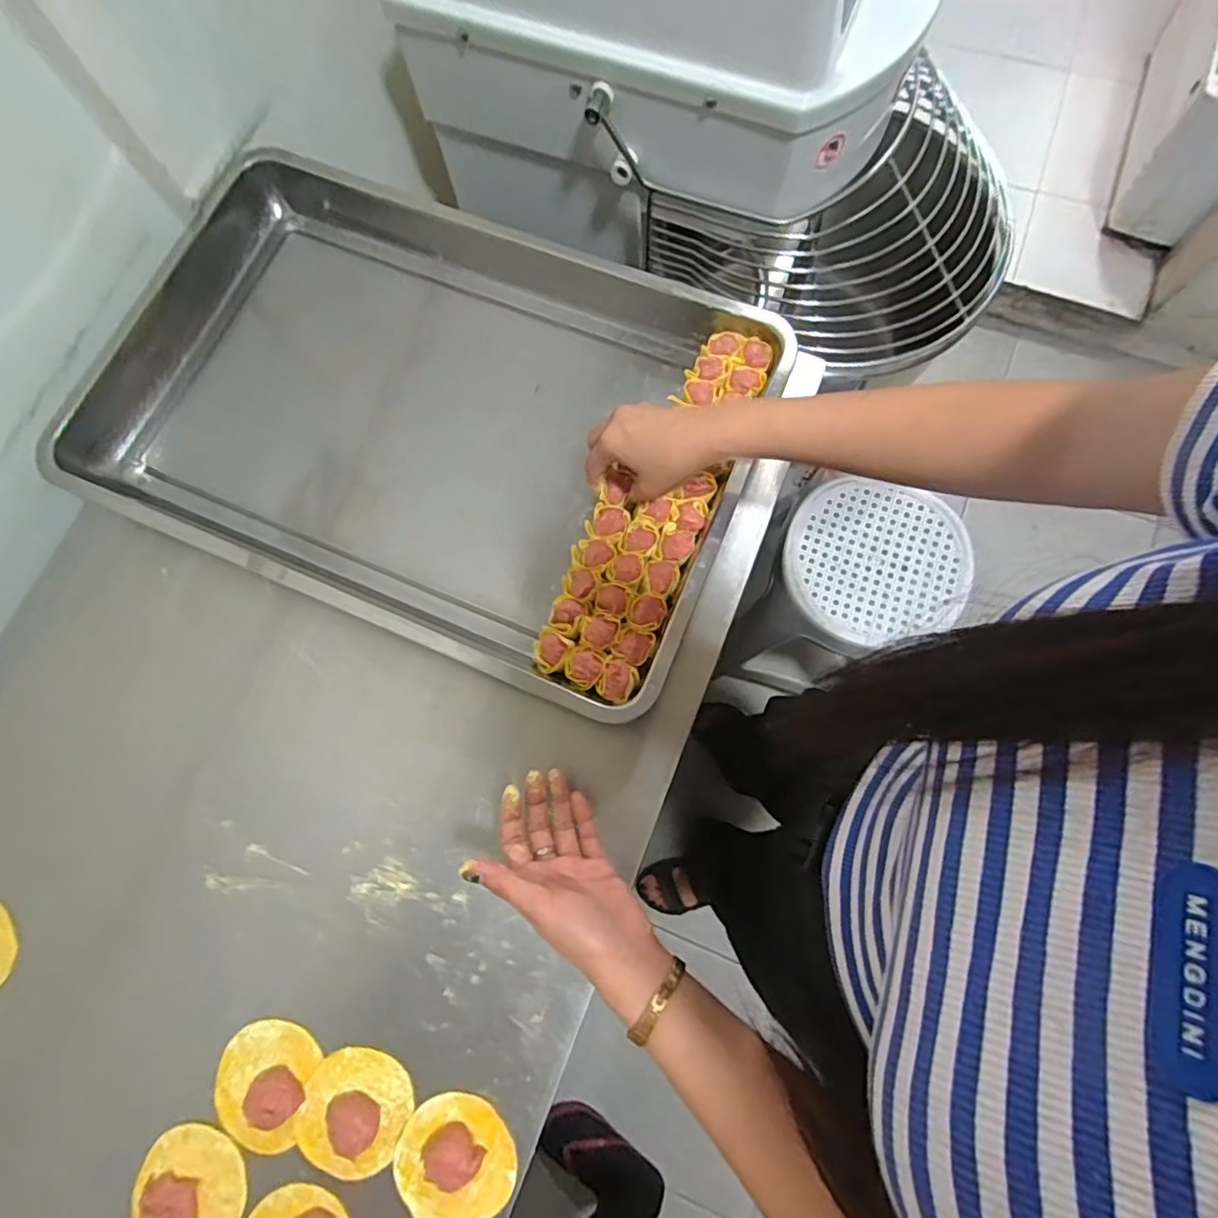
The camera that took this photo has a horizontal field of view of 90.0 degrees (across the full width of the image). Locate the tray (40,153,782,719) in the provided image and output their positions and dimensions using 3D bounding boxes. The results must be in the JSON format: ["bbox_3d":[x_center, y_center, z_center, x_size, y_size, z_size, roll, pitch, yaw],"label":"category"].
[{"bbox_3d":[-0.173,-0.183,0.566,0.614,0.055,0.389,22,77,6],"label":"tray"}]

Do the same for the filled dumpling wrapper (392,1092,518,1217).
[{"bbox_3d":[-0.113,0.398,0.436,0.083,0.018,0.078,0,76,1],"label":"filled dumpling wrapper"}]

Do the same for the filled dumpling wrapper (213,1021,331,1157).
[{"bbox_3d":[-0.262,0.355,0.452,0.072,0.027,0.077,17,77,5],"label":"filled dumpling wrapper"}]

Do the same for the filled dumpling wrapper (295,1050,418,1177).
[{"bbox_3d":[-0.190,0.372,0.444,0.077,0.023,0.079,0,76,1],"label":"filled dumpling wrapper"}]

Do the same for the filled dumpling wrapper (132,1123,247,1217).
[{"bbox_3d":[-0.302,0.422,0.437,0.062,0.019,0.083,-31,77,-7],"label":"filled dumpling wrapper"}]

